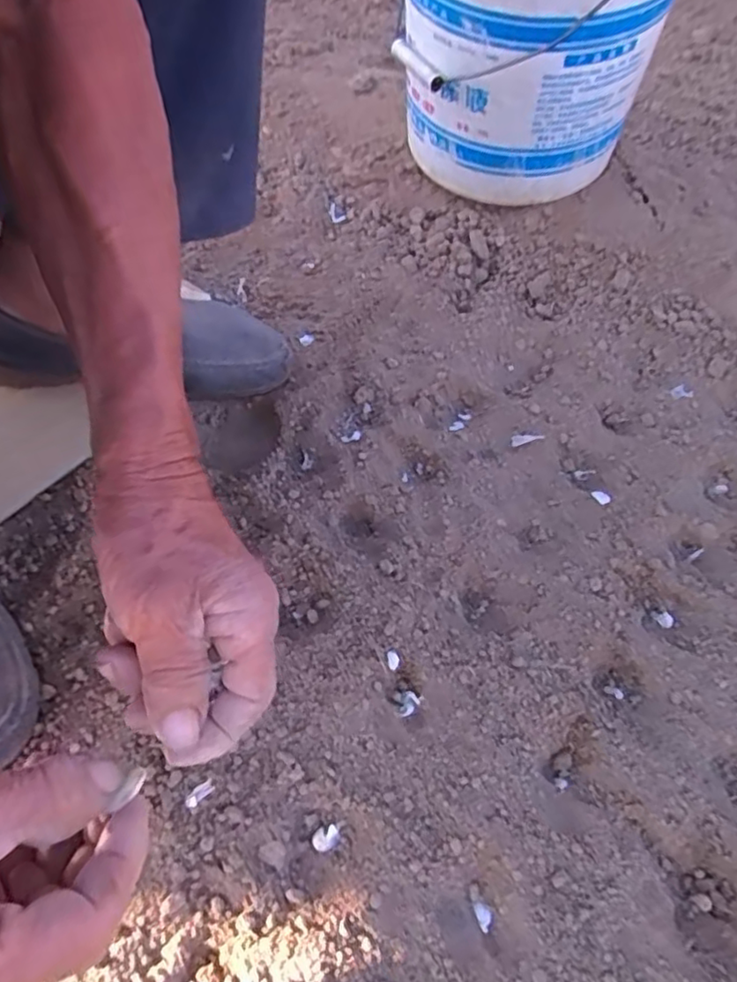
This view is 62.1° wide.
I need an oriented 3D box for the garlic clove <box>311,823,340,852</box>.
[{"bbox_3d":[-0.024,0.193,0.341,0.015,0.010,0.012,-9,55,-12],"label":"garlic clove"}]

